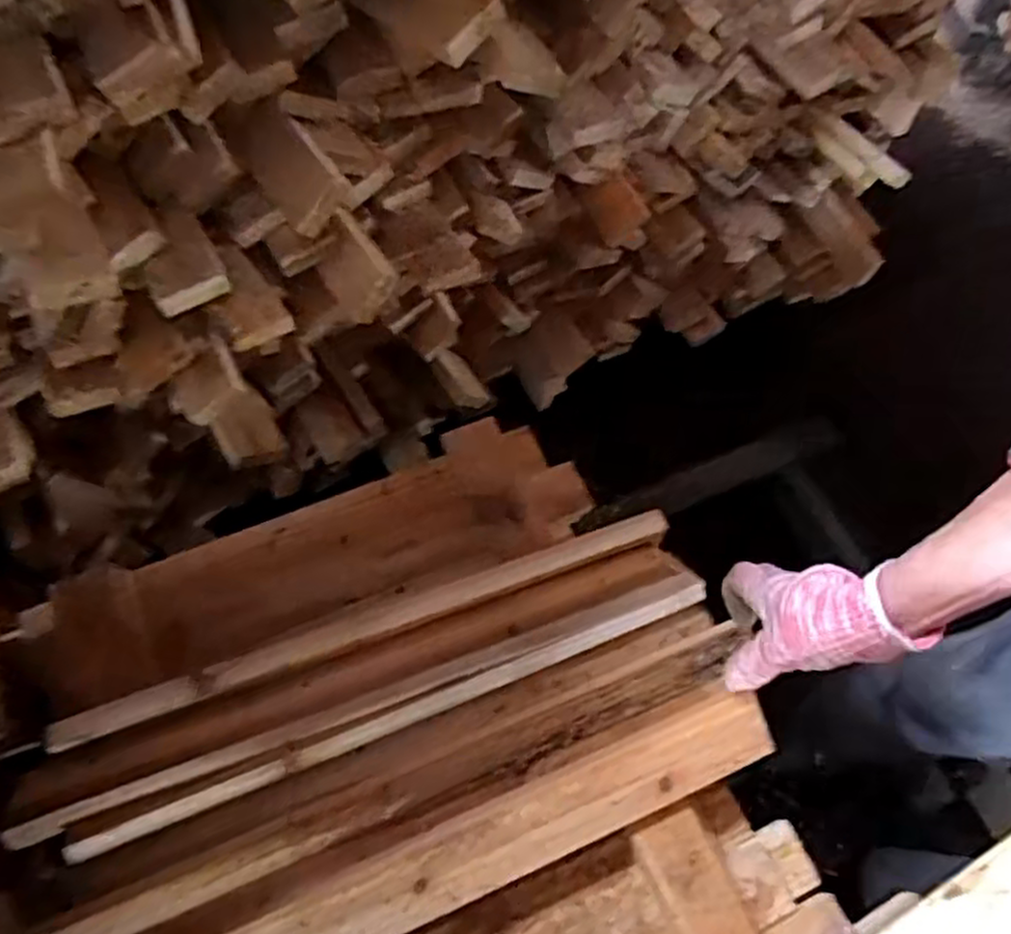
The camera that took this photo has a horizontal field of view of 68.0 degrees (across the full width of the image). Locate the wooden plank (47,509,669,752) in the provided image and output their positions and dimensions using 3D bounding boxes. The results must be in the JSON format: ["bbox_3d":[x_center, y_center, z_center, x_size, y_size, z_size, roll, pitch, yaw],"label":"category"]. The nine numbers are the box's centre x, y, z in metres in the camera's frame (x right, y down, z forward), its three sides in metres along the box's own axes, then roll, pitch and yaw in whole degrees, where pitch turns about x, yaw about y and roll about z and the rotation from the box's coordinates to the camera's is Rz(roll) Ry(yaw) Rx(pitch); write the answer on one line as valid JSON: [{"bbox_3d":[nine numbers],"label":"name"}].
[{"bbox_3d":[-0.092,0.117,0.572,0.468,0.021,0.031,-18,67,-11],"label":"wooden plank"}]

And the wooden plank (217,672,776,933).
[{"bbox_3d":[-0.031,0.277,0.530,0.484,0.018,0.063,-22,67,-13],"label":"wooden plank"}]

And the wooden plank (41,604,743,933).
[{"bbox_3d":[-0.063,0.230,0.546,0.526,0.022,0.053,-21,67,-13],"label":"wooden plank"}]

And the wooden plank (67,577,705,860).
[{"bbox_3d":[-0.064,0.179,0.553,0.473,0.017,0.026,-19,67,-12],"label":"wooden plank"}]

